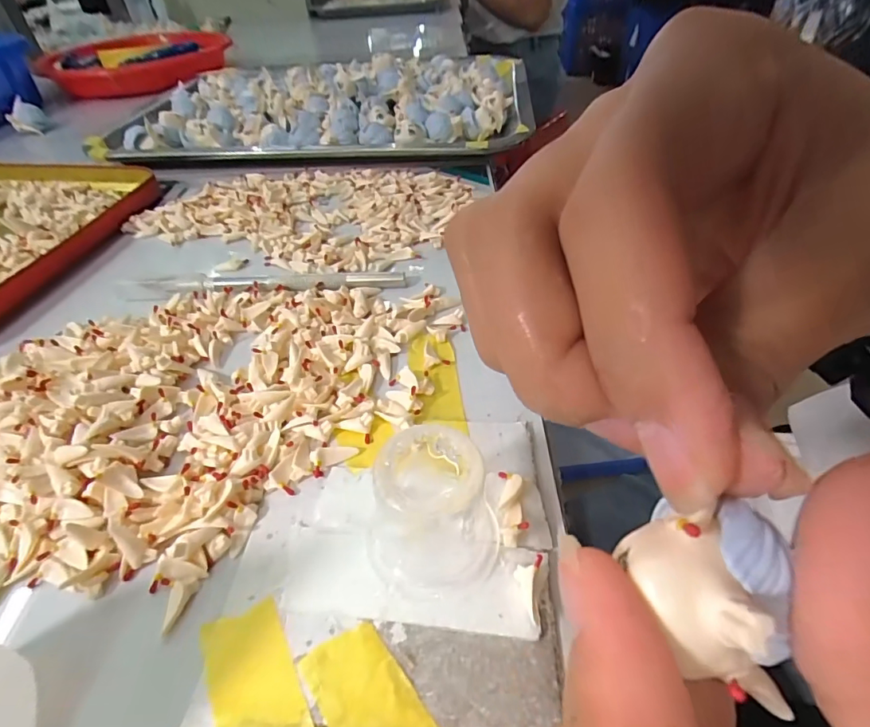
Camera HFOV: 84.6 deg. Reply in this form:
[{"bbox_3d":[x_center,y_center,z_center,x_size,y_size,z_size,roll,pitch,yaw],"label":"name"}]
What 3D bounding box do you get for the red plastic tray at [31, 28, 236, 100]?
[{"bbox_3d":[-0.349,-0.372,0.588,0.187,0.032,0.196,-9,44,-7],"label":"red plastic tray"}]

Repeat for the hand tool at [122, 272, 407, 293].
[{"bbox_3d":[-0.085,-0.042,0.242,0.139,0.005,0.009,-3,43,1],"label":"hand tool"}]

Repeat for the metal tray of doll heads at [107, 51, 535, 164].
[{"bbox_3d":[-0.091,-0.239,0.432,0.344,0.032,0.256,0,43,5],"label":"metal tray of doll heads"}]

